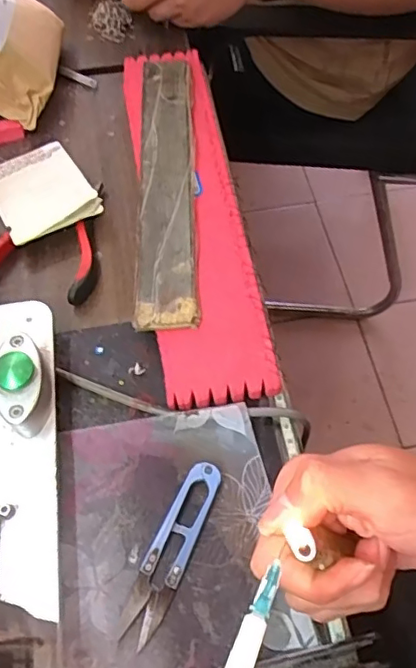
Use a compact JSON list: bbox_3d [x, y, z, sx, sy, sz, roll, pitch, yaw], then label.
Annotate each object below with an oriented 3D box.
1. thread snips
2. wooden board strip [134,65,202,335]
[{"bbox_3d":[-0.020,0.121,0.320,0.023,0.008,0.100,20,63,12],"label":"thread snips"},{"bbox_3d":[-0.031,-0.120,0.438,0.042,0.008,0.263,-1,61,0],"label":"wooden board strip"}]

